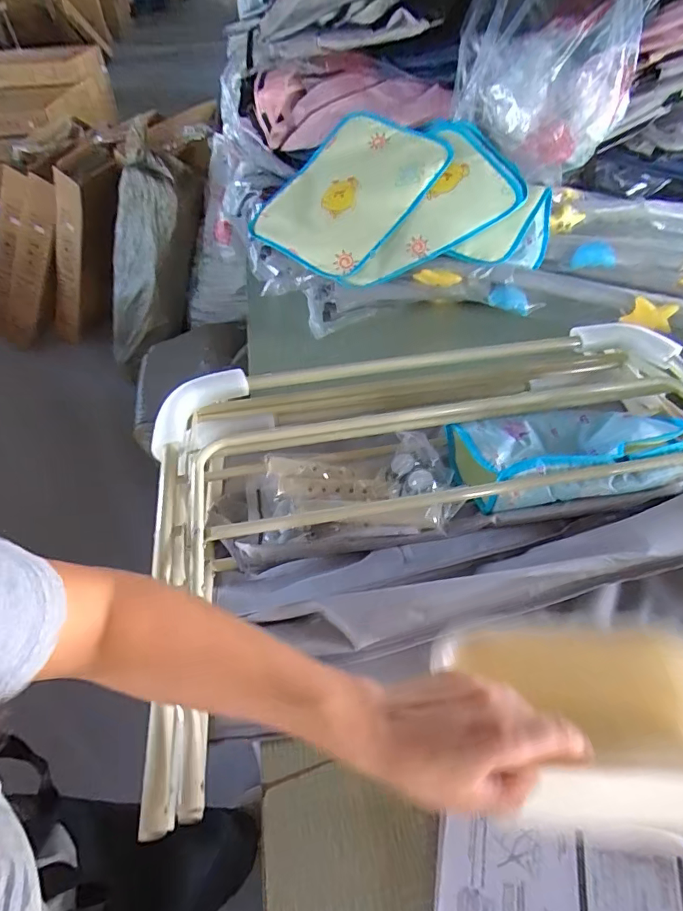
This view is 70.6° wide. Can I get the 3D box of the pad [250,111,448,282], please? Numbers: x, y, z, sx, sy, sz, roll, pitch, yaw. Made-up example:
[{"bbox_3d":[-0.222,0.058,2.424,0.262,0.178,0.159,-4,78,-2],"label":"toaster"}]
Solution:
[{"bbox_3d":[0.006,-0.554,1.007,0.310,0.055,0.396,37,82,22],"label":"pad"}]

